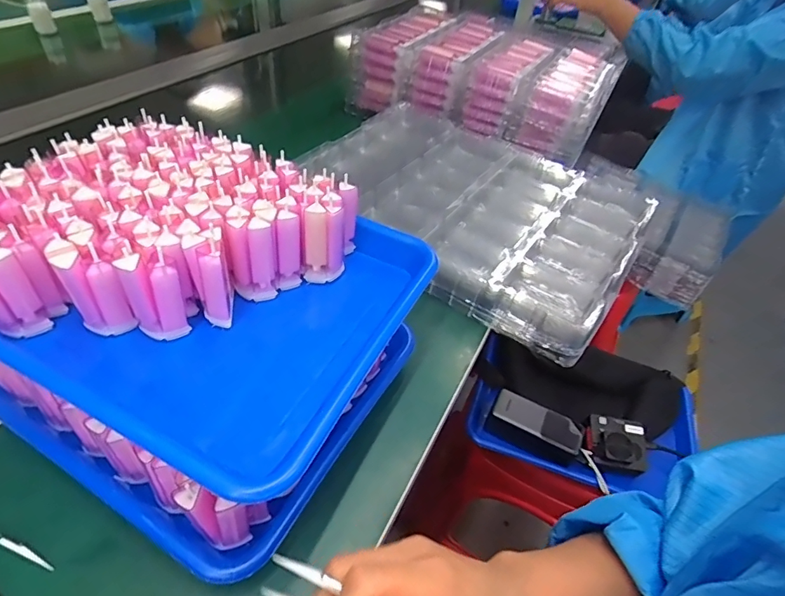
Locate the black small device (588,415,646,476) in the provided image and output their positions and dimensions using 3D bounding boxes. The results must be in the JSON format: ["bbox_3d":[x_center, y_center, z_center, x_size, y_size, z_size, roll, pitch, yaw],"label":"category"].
[{"bbox_3d":[0.322,0.206,0.637,0.079,0.025,0.076,6,44,-1],"label":"black small device"}]

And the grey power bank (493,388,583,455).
[{"bbox_3d":[0.208,0.175,0.644,0.123,0.014,0.046,27,48,19],"label":"grey power bank"}]

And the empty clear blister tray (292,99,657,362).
[{"bbox_3d":[0.100,-0.133,0.578,0.409,0.052,0.301,32,50,23],"label":"empty clear blister tray"}]

